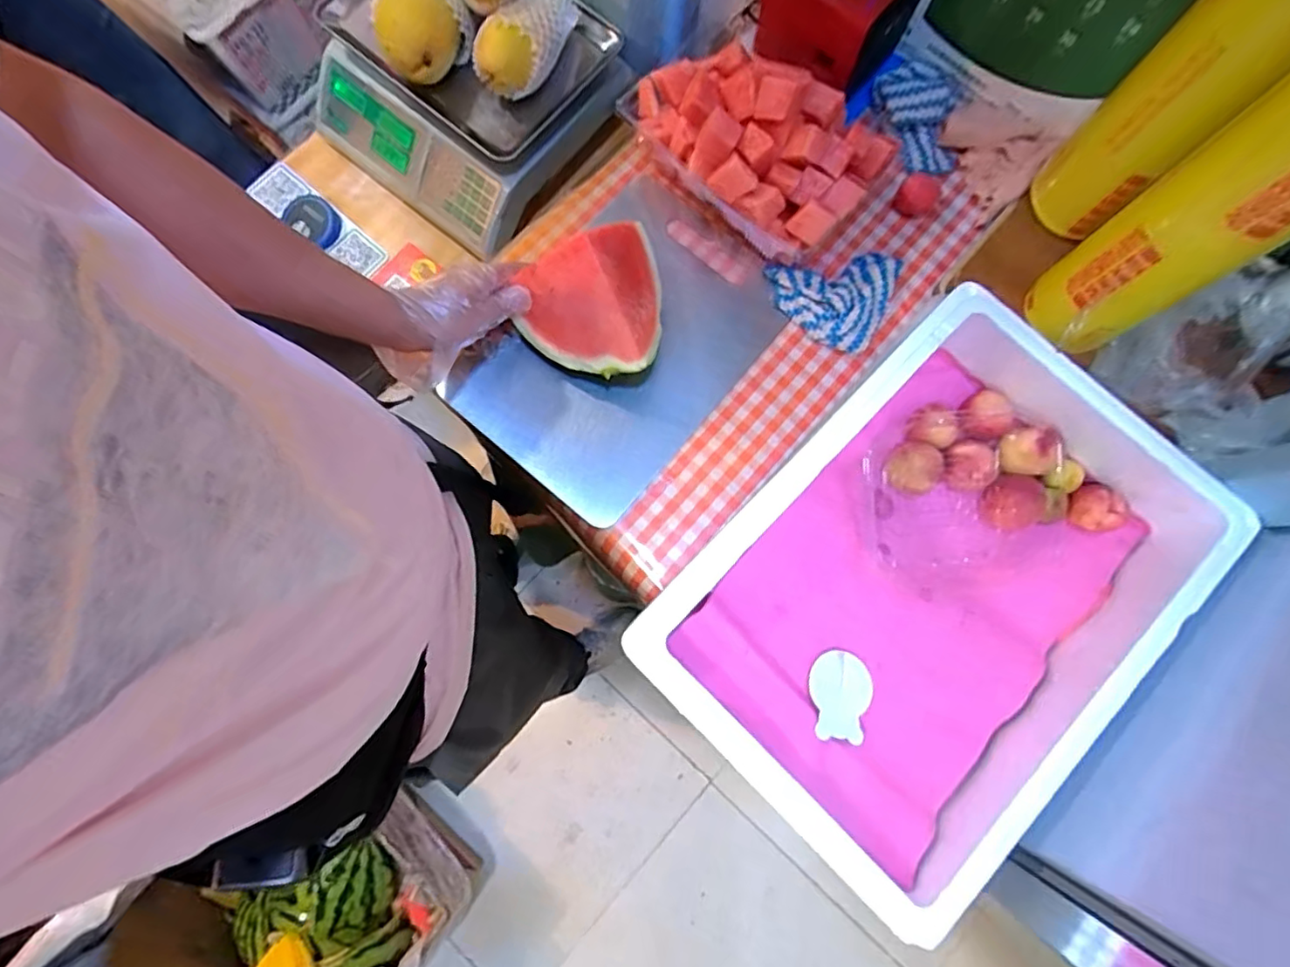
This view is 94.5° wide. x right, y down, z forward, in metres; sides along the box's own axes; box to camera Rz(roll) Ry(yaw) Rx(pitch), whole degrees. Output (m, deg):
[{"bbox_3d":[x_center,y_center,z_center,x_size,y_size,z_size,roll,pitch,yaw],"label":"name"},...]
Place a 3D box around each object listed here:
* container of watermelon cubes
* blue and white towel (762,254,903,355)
[{"bbox_3d":[0.112,-0.336,0.597,0.266,0.121,0.155,26,80,5],"label":"container of watermelon cubes"},{"bbox_3d":[0.207,-0.190,0.622,0.133,0.024,0.106,-11,79,-2],"label":"blue and white towel"}]

